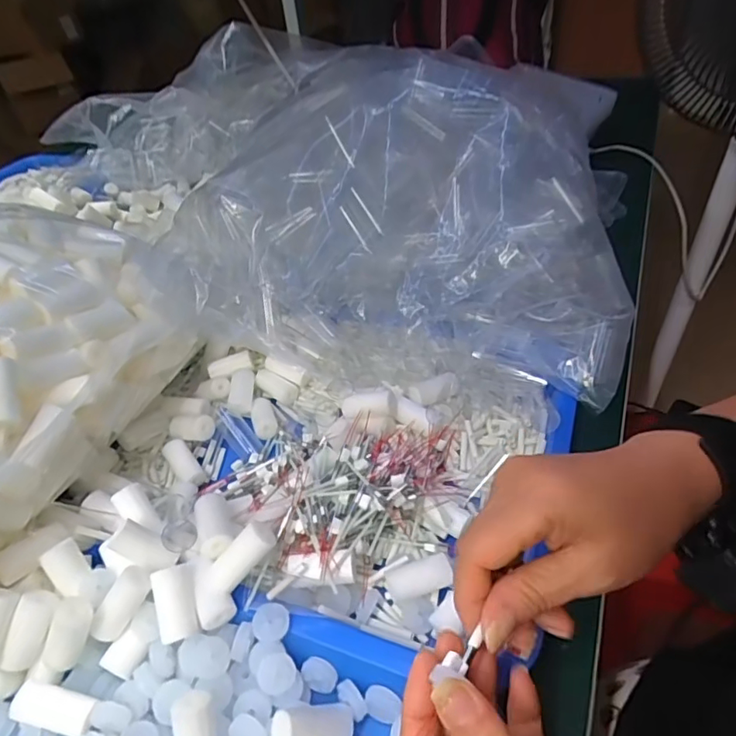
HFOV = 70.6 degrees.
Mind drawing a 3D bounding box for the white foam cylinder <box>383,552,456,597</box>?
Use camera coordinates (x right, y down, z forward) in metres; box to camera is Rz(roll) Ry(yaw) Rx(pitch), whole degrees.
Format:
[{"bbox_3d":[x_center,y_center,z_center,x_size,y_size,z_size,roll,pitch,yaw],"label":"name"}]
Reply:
[{"bbox_3d":[0.032,0.132,0.328,0.040,0.016,0.020,-10,42,-3],"label":"white foam cylinder"}]

